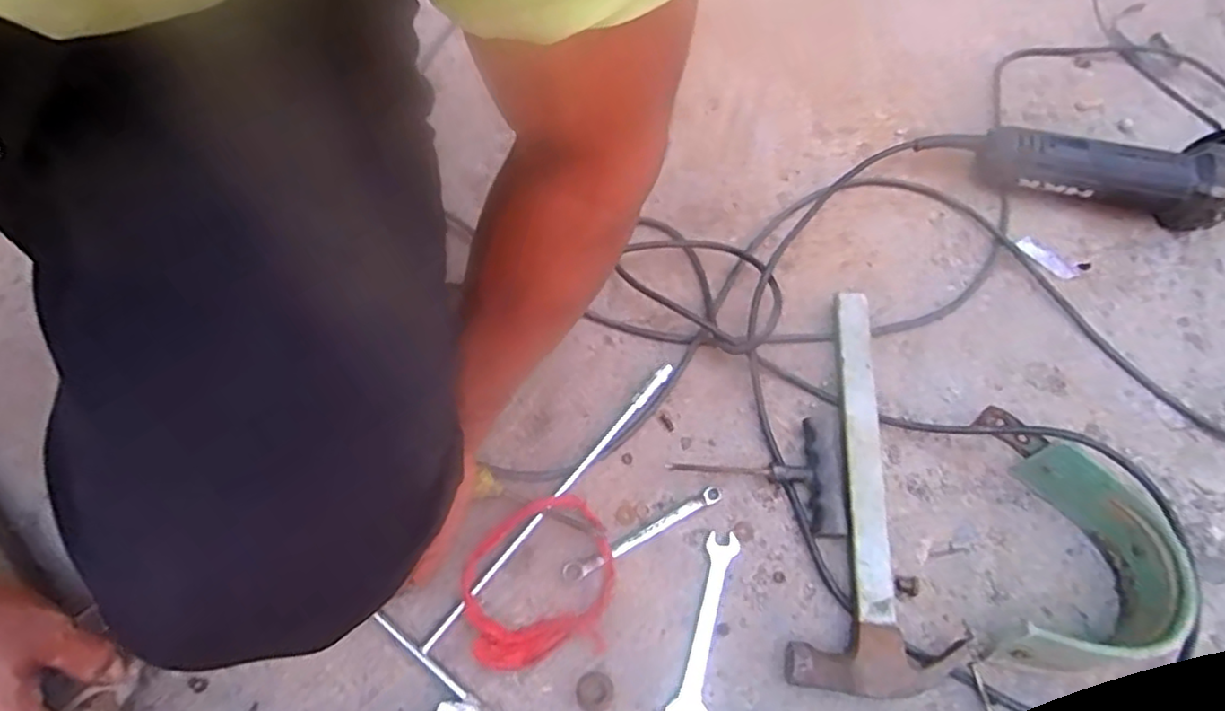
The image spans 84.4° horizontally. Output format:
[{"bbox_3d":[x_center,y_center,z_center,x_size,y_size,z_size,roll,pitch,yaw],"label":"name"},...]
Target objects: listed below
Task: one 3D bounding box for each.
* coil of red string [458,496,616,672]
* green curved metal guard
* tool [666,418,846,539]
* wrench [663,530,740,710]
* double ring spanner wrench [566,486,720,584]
[{"bbox_3d":[-0.054,0.163,0.496,0.111,0.015,0.113,1,62,-3],"label":"coil of red string"},{"bbox_3d":[0.350,0.158,0.495,0.106,0.071,0.163,24,64,9],"label":"green curved metal guard"},{"bbox_3d":[0.119,0.088,0.545,0.134,0.026,0.095,10,62,2],"label":"tool"},{"bbox_3d":[0.067,0.199,0.493,0.027,0.005,0.139,15,63,5],"label":"wrench"},{"bbox_3d":[0.024,0.136,0.520,0.138,0.009,0.014,-25,67,-15],"label":"double ring spanner wrench"}]

